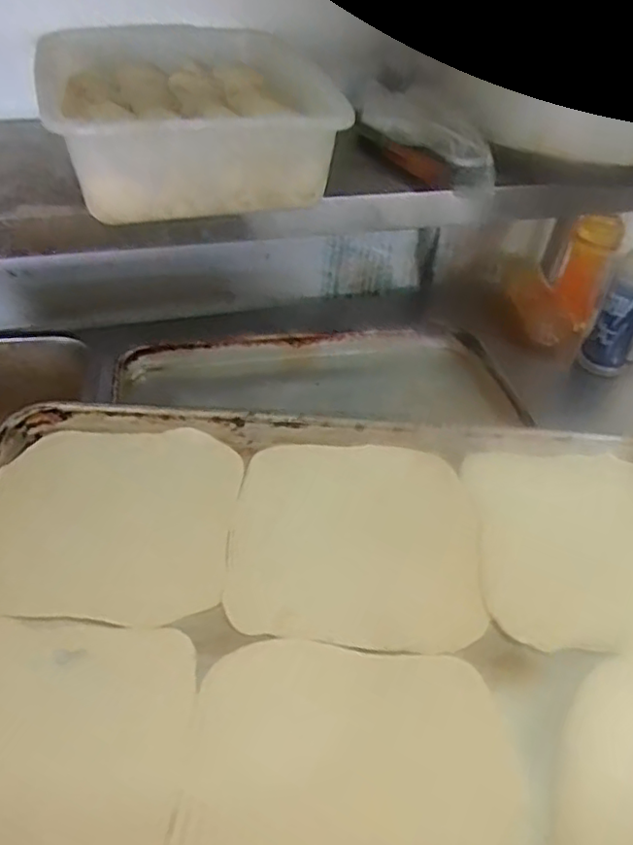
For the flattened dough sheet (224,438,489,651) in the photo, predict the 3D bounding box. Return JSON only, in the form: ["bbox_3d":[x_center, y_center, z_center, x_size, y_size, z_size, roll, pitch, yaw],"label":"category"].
[{"bbox_3d":[0.031,0.087,0.489,0.187,0.014,0.179,5,43,0],"label":"flattened dough sheet"}]

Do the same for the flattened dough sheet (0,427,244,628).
[{"bbox_3d":[-0.161,0.071,0.489,0.186,0.014,0.177,2,43,-3],"label":"flattened dough sheet"}]

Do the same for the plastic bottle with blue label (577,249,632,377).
[{"bbox_3d":[0.447,-0.167,0.900,0.070,0.214,0.053,27,47,22],"label":"plastic bottle with blue label"}]

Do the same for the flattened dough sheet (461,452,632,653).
[{"bbox_3d":[0.220,0.094,0.495,0.182,0.012,0.173,4,49,-1],"label":"flattened dough sheet"}]

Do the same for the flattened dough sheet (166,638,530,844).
[{"bbox_3d":[0.019,0.219,0.354,0.190,0.012,0.187,7,43,2],"label":"flattened dough sheet"}]

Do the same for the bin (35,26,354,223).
[{"bbox_3d":[-0.131,-0.321,0.658,0.276,0.080,0.305,-14,46,-20],"label":"bin"}]

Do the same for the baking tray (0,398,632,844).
[{"bbox_3d":[0.024,0.148,0.421,0.577,0.036,0.392,4,43,-1],"label":"baking tray"}]

